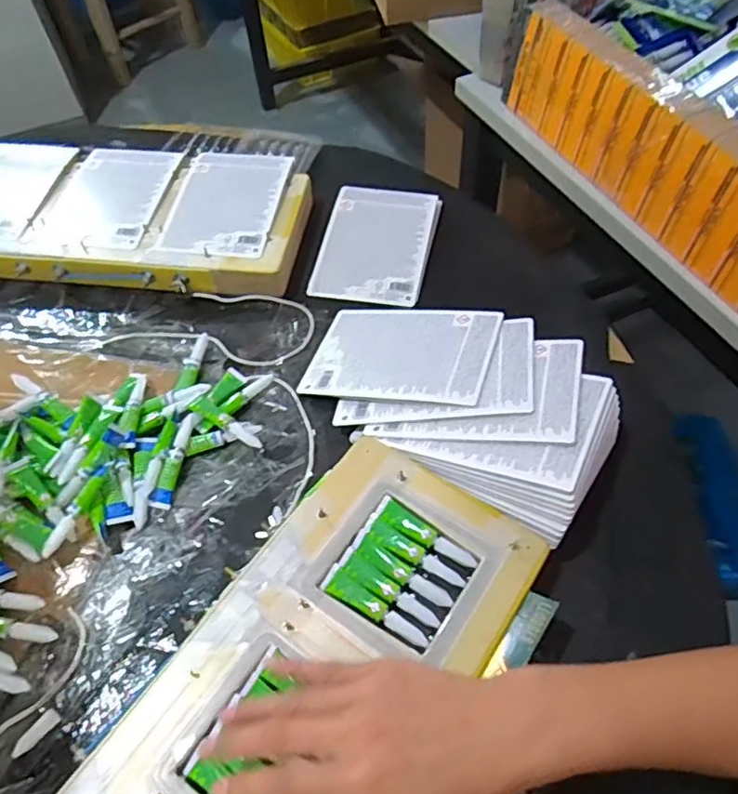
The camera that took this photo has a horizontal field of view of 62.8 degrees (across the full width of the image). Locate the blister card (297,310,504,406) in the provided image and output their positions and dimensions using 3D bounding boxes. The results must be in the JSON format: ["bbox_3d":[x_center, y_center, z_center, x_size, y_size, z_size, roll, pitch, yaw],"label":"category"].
[{"bbox_3d":[0.029,-0.041,0.555,0.166,0.005,0.111,4,51,24],"label":"blister card"}]

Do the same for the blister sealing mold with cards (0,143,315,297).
[{"bbox_3d":[-0.282,-0.208,0.687,0.414,0.048,0.195,6,55,7],"label":"blister sealing mold with cards"}]

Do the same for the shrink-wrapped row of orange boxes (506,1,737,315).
[{"bbox_3d":[0.312,-0.255,0.644,0.068,0.116,0.514,-19,56,-10],"label":"shrink-wrapped row of orange boxes"}]

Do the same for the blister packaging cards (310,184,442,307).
[{"bbox_3d":[0.009,-0.172,0.672,0.119,0.008,0.163,9,62,10],"label":"blister packaging cards"}]

